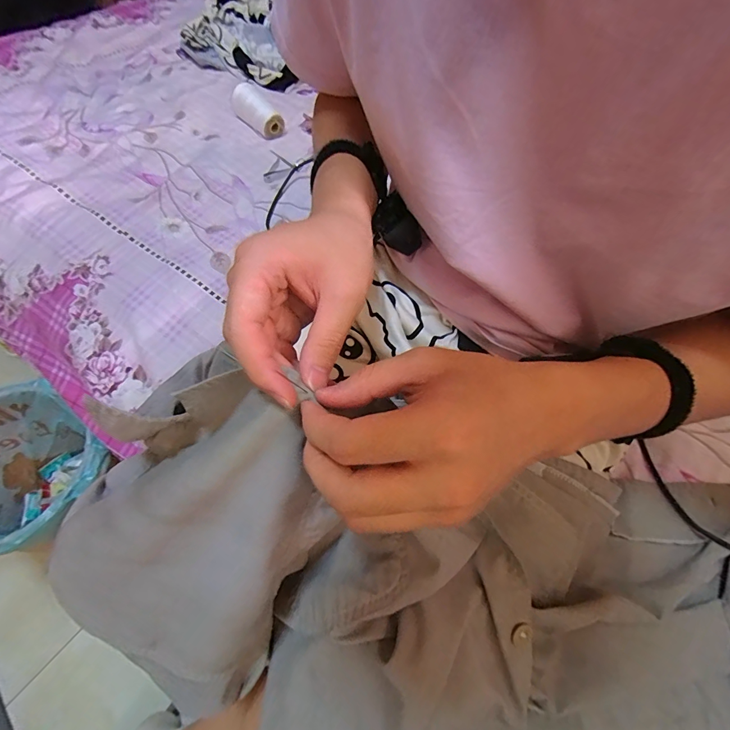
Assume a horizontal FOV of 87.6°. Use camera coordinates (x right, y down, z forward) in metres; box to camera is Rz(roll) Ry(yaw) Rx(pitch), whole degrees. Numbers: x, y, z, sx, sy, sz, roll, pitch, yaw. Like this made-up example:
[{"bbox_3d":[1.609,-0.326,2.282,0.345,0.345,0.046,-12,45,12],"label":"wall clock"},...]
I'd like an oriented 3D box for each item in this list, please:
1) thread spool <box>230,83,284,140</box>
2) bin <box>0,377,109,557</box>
[{"bbox_3d":[-0.212,-0.488,0.735,0.126,0.046,0.059,46,67,8],"label":"thread spool"},{"bbox_3d":[-0.556,0.203,0.658,0.253,0.228,0.225,37,64,17],"label":"bin"}]

